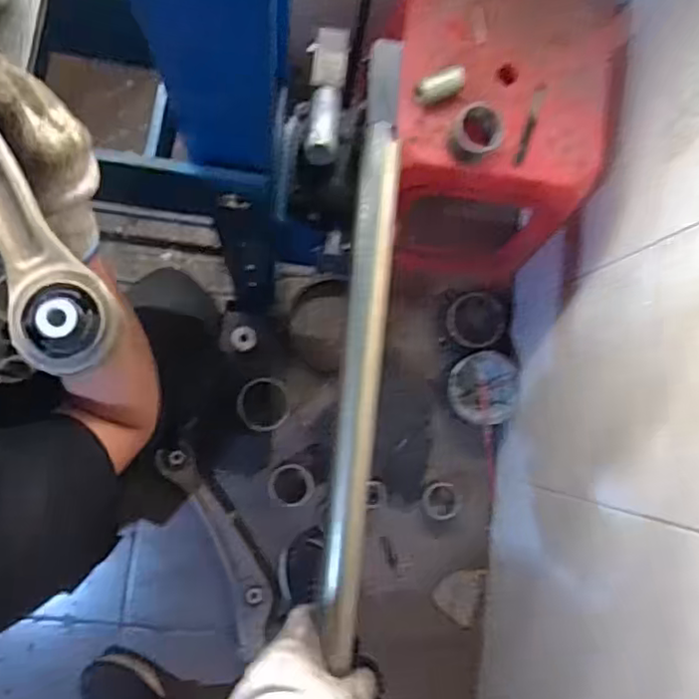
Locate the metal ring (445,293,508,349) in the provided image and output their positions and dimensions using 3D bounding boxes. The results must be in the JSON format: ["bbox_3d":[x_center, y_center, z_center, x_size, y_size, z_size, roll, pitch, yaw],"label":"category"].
[{"bbox_3d":[0.225,-0.052,1.154,0.104,0.020,0.098,0,100,1],"label":"metal ring"}]

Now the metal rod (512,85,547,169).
[{"bbox_3d":[0.227,-0.283,0.823,0.014,0.014,0.107,18,82,-5],"label":"metal rod"}]

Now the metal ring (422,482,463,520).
[{"bbox_3d":[0.165,0.269,1.158,0.068,0.013,0.068,1,84,-7],"label":"metal ring"}]

